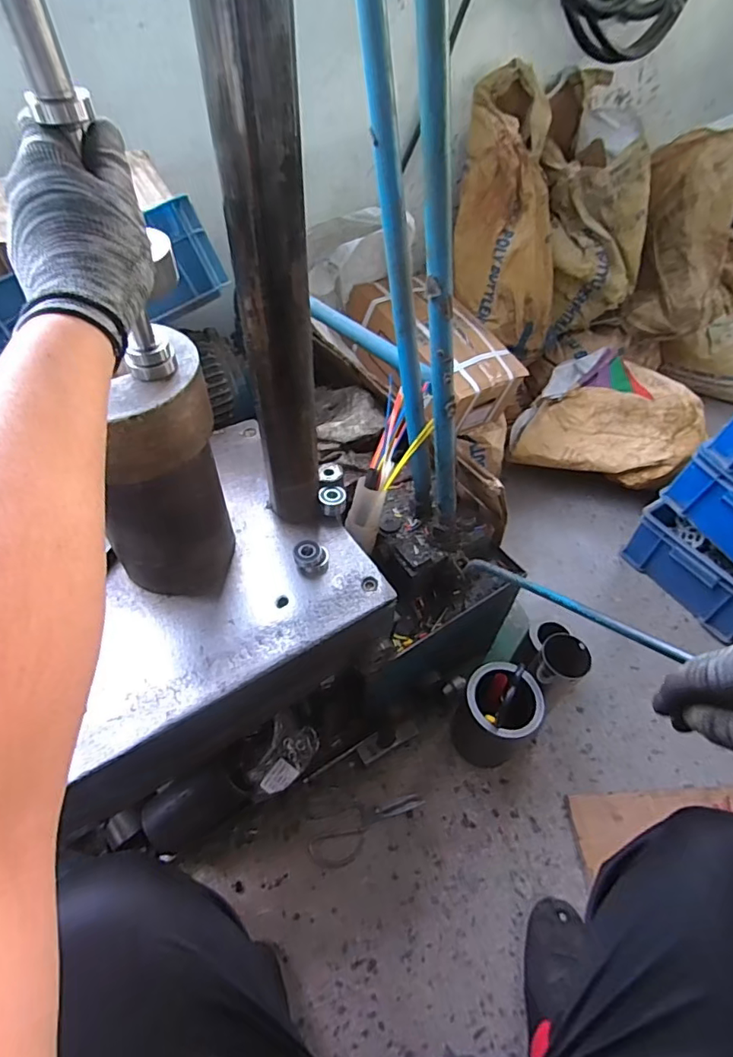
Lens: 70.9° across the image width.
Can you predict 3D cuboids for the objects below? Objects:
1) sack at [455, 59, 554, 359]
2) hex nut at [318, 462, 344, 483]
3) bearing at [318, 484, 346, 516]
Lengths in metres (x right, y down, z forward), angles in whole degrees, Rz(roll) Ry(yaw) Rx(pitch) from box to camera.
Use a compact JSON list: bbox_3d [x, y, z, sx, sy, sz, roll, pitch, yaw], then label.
[{"bbox_3d":[0.324,-0.685,1.181,0.209,0.577,0.152,-22,29,-19],"label":"sack"},{"bbox_3d":[-0.048,-0.074,0.685,0.033,0.008,0.033,-9,52,-9],"label":"hex nut"},{"bbox_3d":[-0.044,-0.038,0.668,0.034,0.020,0.035,-3,51,-4],"label":"bearing"}]

